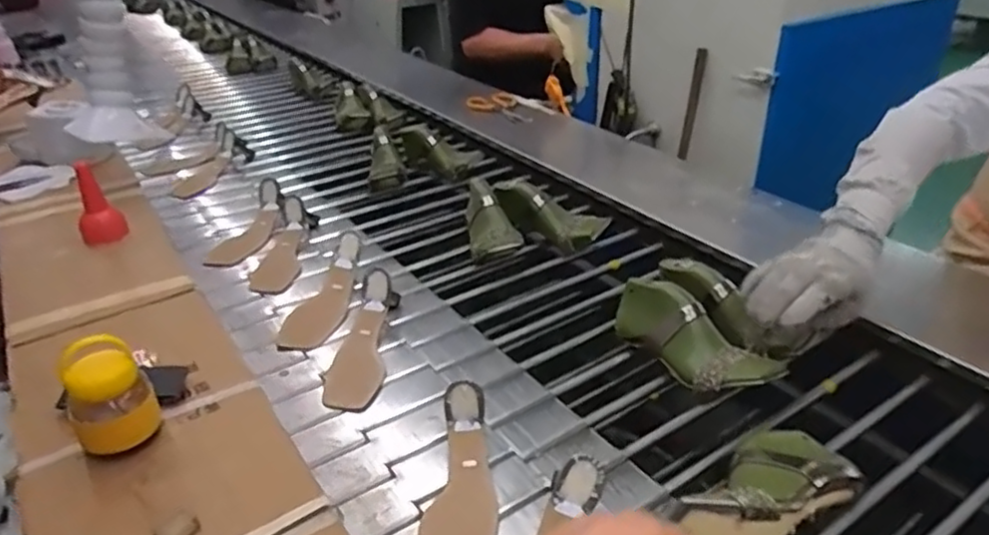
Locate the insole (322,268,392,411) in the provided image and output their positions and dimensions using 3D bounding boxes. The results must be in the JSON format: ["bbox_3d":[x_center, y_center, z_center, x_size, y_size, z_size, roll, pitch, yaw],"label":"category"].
[{"bbox_3d":[-0.182,0.099,0.904,0.084,0.042,0.219,3,51,6],"label":"insole"}]

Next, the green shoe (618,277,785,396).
[{"bbox_3d":[0.246,0.098,0.850,0.072,0.097,0.234,-26,39,-35],"label":"green shoe"}]

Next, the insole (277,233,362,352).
[{"bbox_3d":[-0.255,0.037,1.009,0.081,0.035,0.233,8,48,13],"label":"insole"}]

